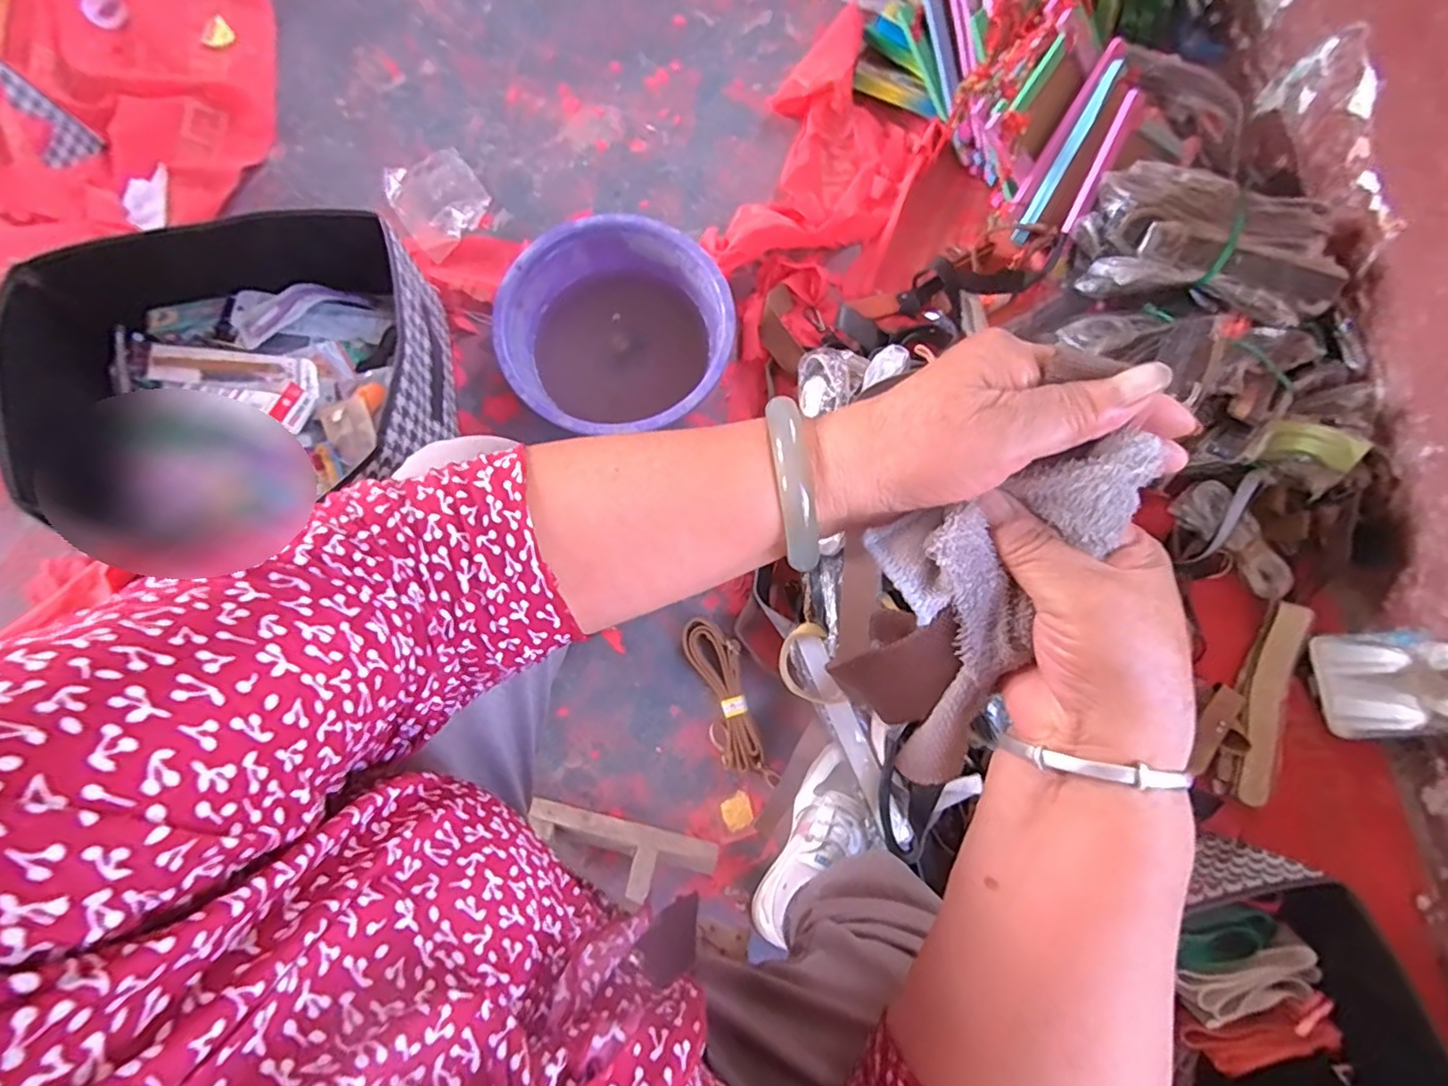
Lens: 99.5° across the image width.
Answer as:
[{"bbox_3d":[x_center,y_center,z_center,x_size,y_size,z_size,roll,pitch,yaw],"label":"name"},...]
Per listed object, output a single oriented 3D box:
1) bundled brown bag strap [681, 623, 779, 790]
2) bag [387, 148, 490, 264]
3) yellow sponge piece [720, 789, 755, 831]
[{"bbox_3d":[0.004,0.198,0.764,0.064,0.027,0.212,-16,80,-4],"label":"bundled brown bag strap"},{"bbox_3d":[-0.411,-0.497,0.892,0.125,0.029,0.173,-35,82,-7],"label":"bag"},{"bbox_3d":[0.016,0.333,0.761,0.039,0.008,0.040,-27,81,-6],"label":"yellow sponge piece"}]

